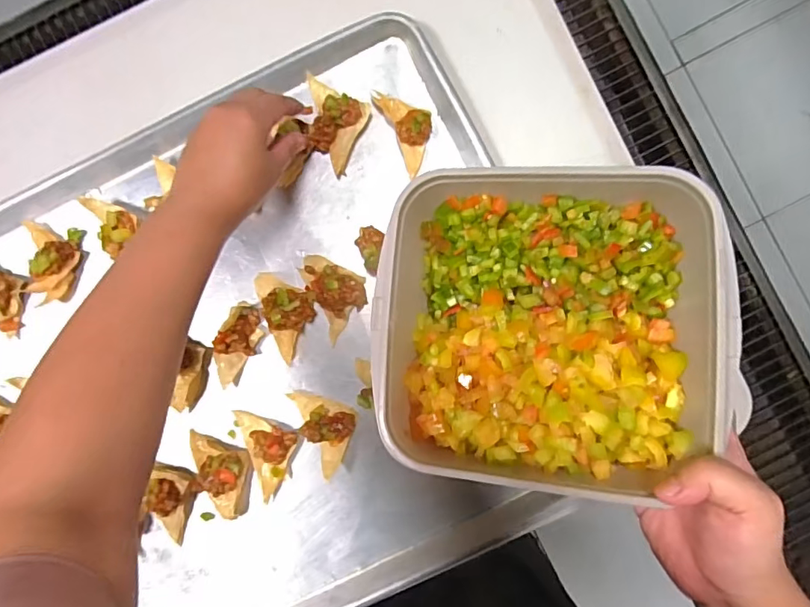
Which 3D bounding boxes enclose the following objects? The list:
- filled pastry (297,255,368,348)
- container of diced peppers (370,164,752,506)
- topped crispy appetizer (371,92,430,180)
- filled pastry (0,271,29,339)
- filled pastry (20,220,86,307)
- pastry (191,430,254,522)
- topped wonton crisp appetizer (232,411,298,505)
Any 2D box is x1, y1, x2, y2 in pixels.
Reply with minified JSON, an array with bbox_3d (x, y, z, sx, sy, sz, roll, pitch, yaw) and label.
[{"bbox_3d":[-0.061,-0.010,0.440,0.049,0.030,0.075,-27,94,1],"label":"filled pastry"},{"bbox_3d":[0.087,0.010,0.328,0.207,0.090,0.207,1,73,13],"label":"container of diced peppers"},{"bbox_3d":[0.005,-0.158,0.453,0.038,0.018,0.078,-27,94,1],"label":"topped crispy appetizer"},{"bbox_3d":[-0.381,-0.002,0.469,0.052,0.017,0.057,16,94,-1],"label":"filled pastry"},{"bbox_3d":[-0.328,-0.037,0.464,0.050,0.026,0.070,4,94,-1],"label":"filled pastry"},{"bbox_3d":[-0.168,0.155,0.447,0.057,0.027,0.063,10,94,-1],"label":"pastry"},{"bbox_3d":[-0.119,0.128,0.452,0.044,0.018,0.079,-24,94,1],"label":"topped wonton crisp appetizer"}]

